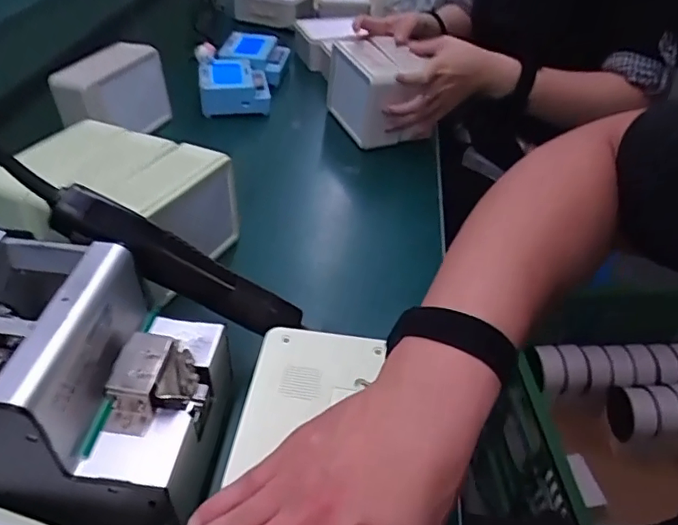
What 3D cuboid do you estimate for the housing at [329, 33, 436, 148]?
[{"bbox_3d":[0.052,-0.241,0.761,0.088,0.102,0.147,-15,44,-18],"label":"housing"}]

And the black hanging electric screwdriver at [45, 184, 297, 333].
[{"bbox_3d":[-0.118,0.005,0.410,0.191,0.031,0.029,32,37,-19],"label":"black hanging electric screwdriver"}]

